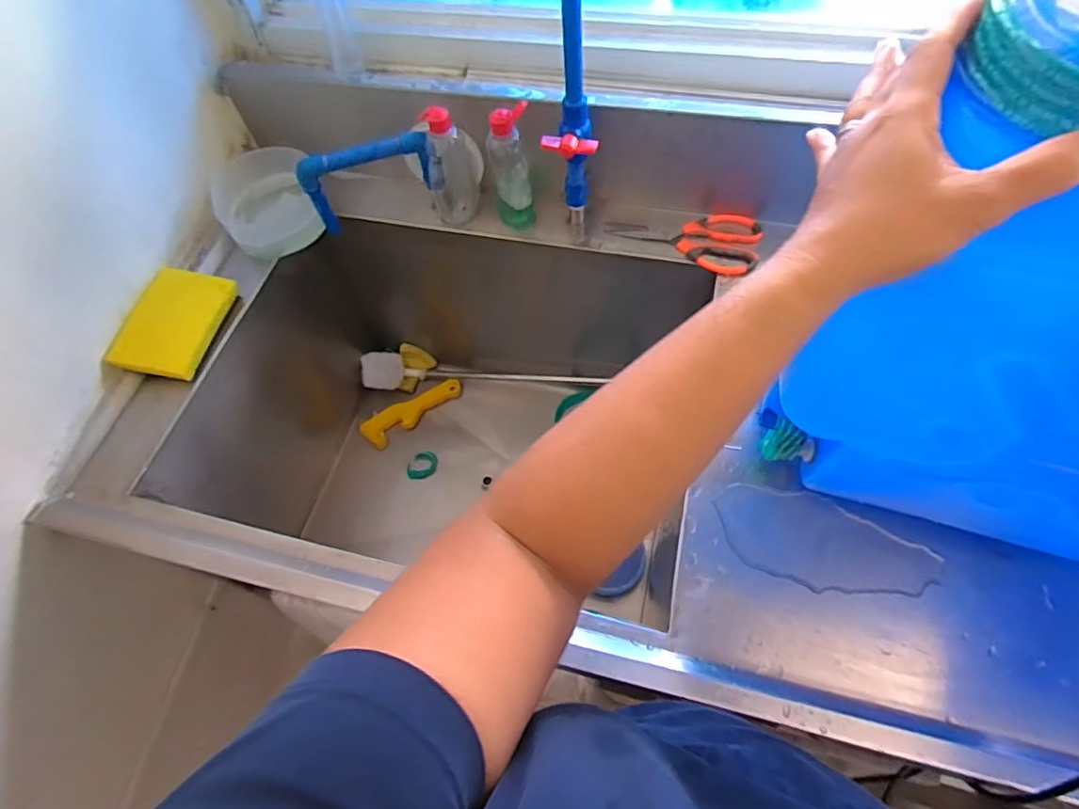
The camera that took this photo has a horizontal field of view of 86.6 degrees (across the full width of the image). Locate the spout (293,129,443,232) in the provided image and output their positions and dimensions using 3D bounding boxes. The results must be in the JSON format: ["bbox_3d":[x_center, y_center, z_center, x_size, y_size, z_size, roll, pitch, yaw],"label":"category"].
[{"bbox_3d":[-0.217,-0.294,0.767,0.180,0.113,0.035,-9,61,-1],"label":"spout"}]

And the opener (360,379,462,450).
[{"bbox_3d":[-0.240,0.006,1.075,0.197,0.031,0.063,-39,65,-16],"label":"opener"}]

